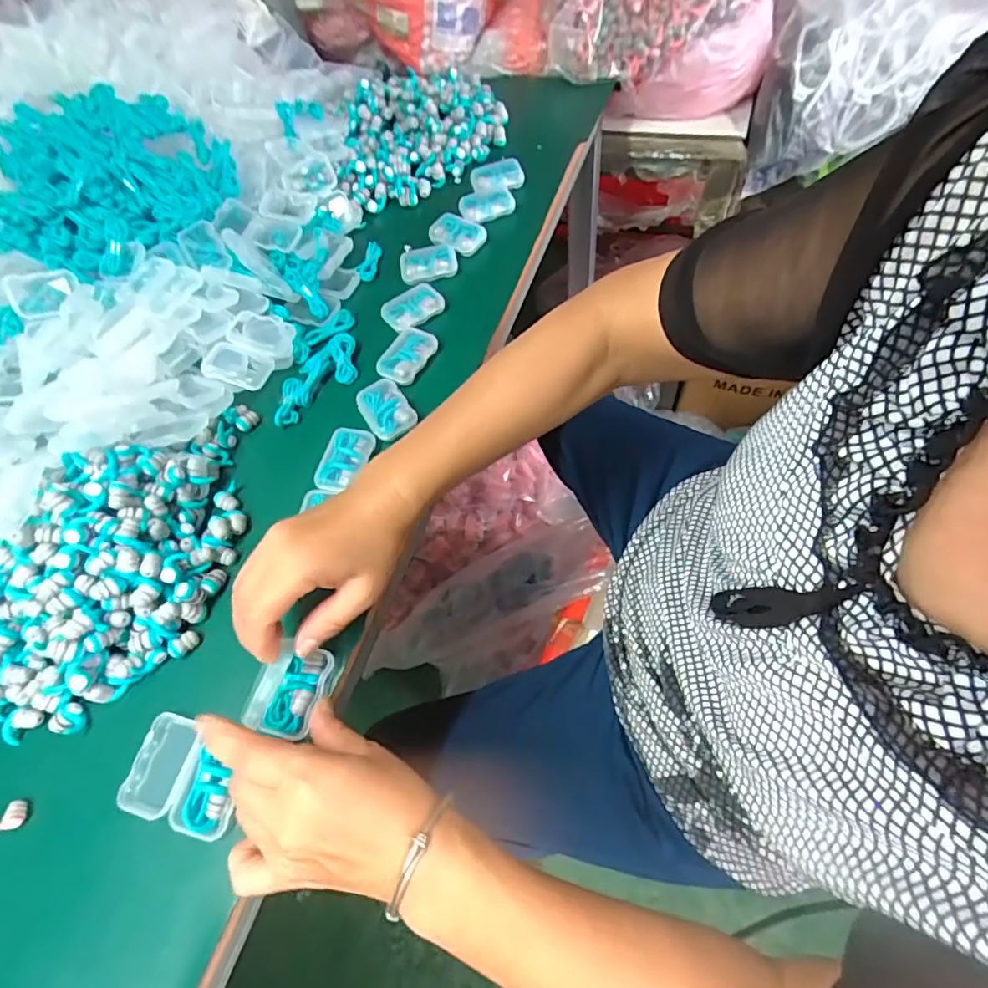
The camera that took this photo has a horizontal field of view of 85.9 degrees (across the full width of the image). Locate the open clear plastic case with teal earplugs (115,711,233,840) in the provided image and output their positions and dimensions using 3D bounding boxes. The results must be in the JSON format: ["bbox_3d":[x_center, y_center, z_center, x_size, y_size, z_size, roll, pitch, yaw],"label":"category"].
[{"bbox_3d":[-0.189,0.173,0.327,0.075,0.010,0.055,6,61,19],"label":"open clear plastic case with teal earplugs"}]

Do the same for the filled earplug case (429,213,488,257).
[{"bbox_3d":[-0.039,-0.269,0.551,0.056,0.014,0.042,28,69,20],"label":"filled earplug case"}]

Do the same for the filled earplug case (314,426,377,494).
[{"bbox_3d":[-0.120,-0.023,0.433,0.032,0.026,0.057,14,64,14],"label":"filled earplug case"}]

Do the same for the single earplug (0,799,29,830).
[{"bbox_3d":[-0.304,0.200,0.330,0.022,0.011,0.016,-8,61,3],"label":"single earplug"}]

